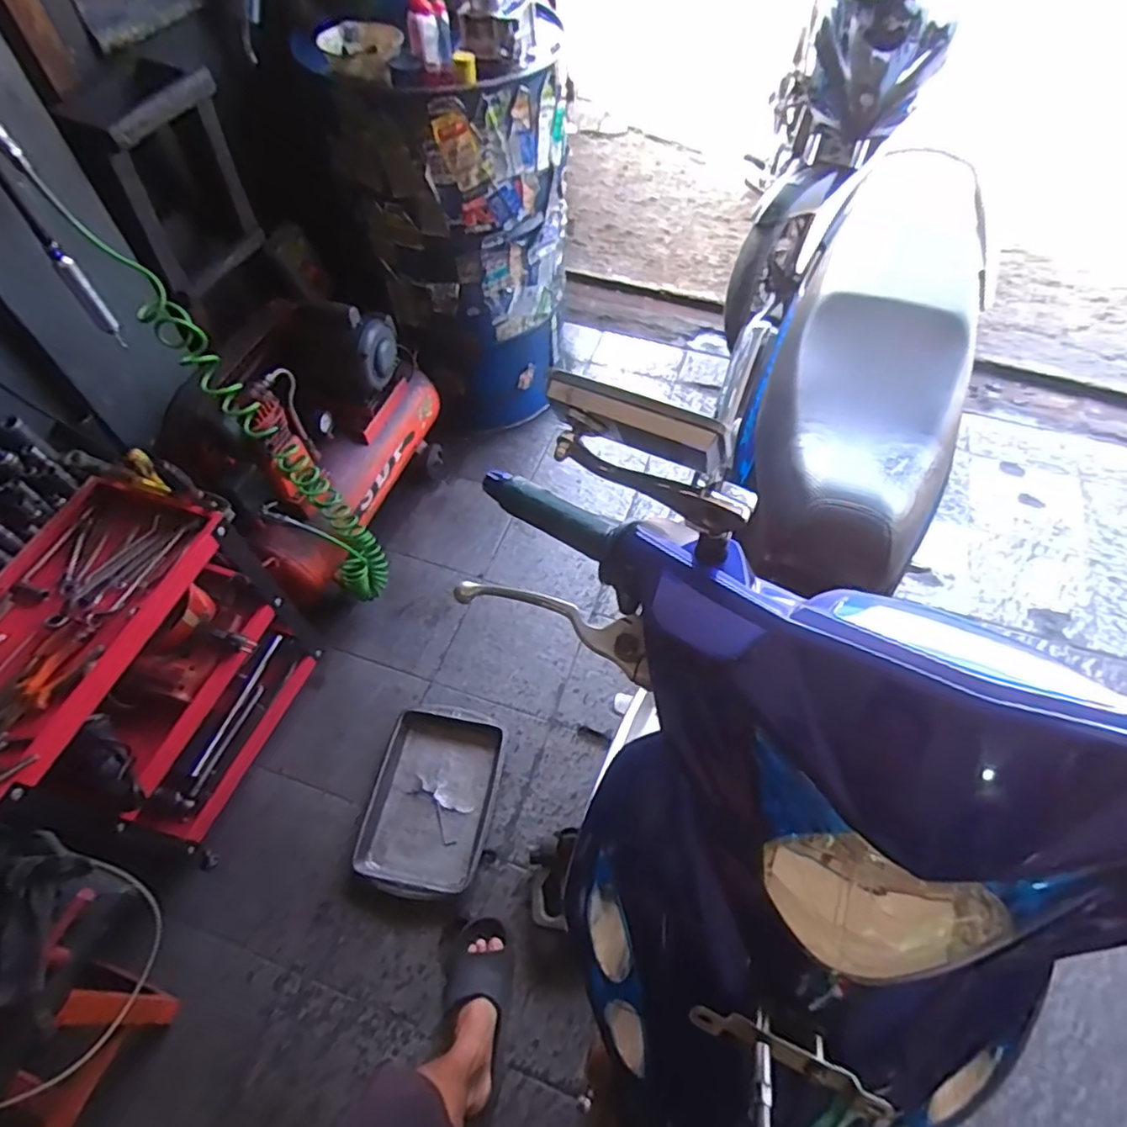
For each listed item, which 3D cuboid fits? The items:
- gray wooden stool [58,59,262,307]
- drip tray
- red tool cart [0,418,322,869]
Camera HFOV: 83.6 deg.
[{"bbox_3d":[-0.696,-0.675,1.147,0.141,0.306,0.268,13,58,8],"label":"gray wooden stool"},{"bbox_3d":[-0.269,0.479,1.302,0.239,0.043,0.363,10,57,8],"label":"drip tray"},{"bbox_3d":[-0.796,0.222,1.086,0.377,0.557,0.587,11,58,7],"label":"red tool cart"}]

